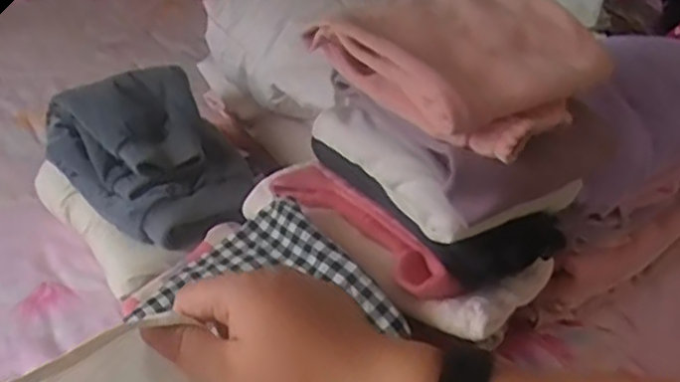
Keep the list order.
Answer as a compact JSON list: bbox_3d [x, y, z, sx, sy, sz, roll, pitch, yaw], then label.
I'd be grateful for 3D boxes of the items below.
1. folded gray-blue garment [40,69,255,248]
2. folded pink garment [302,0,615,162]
[{"bbox_3d":[-0.239,-0.057,0.893,0.186,0.114,0.308,-24,39,-29],"label":"folded gray-blue garment"},{"bbox_3d":[0.108,-0.115,0.620,0.193,0.080,0.193,24,41,34],"label":"folded pink garment"}]

